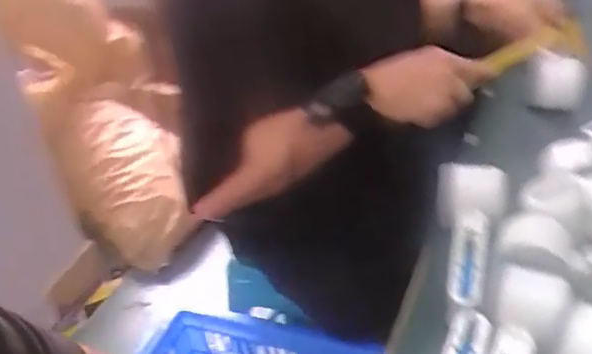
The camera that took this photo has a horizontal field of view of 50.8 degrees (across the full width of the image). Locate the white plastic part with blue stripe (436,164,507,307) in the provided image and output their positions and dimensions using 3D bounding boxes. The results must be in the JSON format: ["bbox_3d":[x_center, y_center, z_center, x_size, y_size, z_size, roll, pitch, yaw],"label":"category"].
[{"bbox_3d":[0.141,0.039,0.519,0.056,0.041,0.162,5,36,19],"label":"white plastic part with blue stripe"}]

